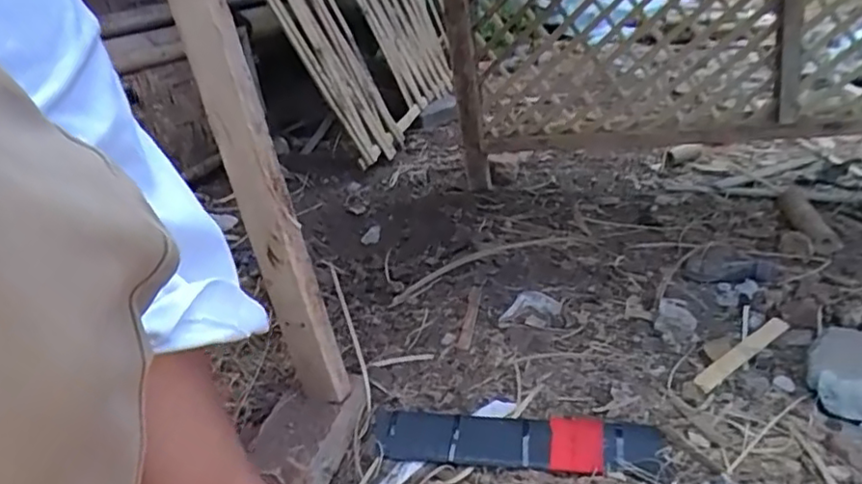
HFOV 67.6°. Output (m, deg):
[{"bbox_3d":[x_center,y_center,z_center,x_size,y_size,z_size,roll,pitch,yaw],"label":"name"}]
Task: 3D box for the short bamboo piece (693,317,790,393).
[{"bbox_3d":[0.385,0.136,0.798,0.187,0.007,0.024,-22,28,-32],"label":"short bamboo piece"}]

